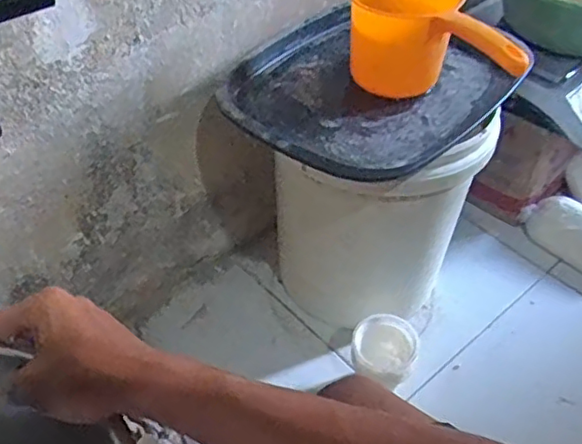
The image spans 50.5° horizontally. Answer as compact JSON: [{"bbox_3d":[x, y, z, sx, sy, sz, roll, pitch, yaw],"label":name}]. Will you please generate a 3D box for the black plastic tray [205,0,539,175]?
[{"bbox_3d":[0.093,-0.173,0.778,0.296,0.048,0.354,32,52,26],"label":"black plastic tray"}]

